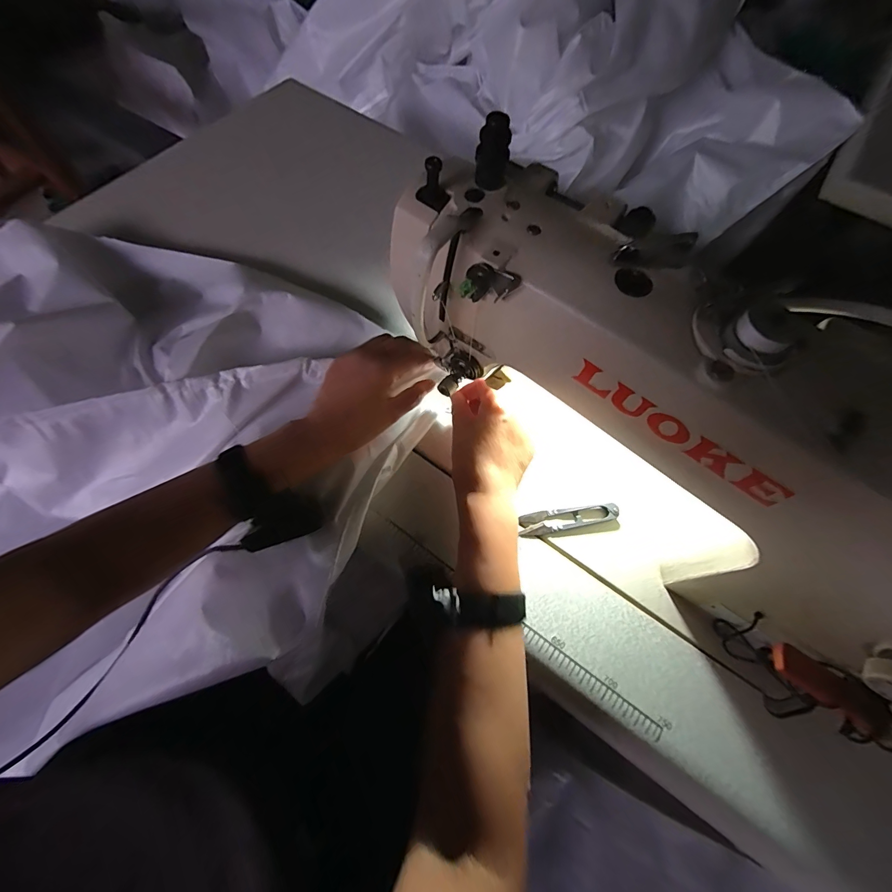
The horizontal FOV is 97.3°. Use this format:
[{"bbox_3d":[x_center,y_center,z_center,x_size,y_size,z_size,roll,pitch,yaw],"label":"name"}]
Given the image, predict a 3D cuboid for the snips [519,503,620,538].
[{"bbox_3d":[0.119,0.070,0.382,0.096,0.012,0.022,-9,67,-6],"label":"snips"}]

